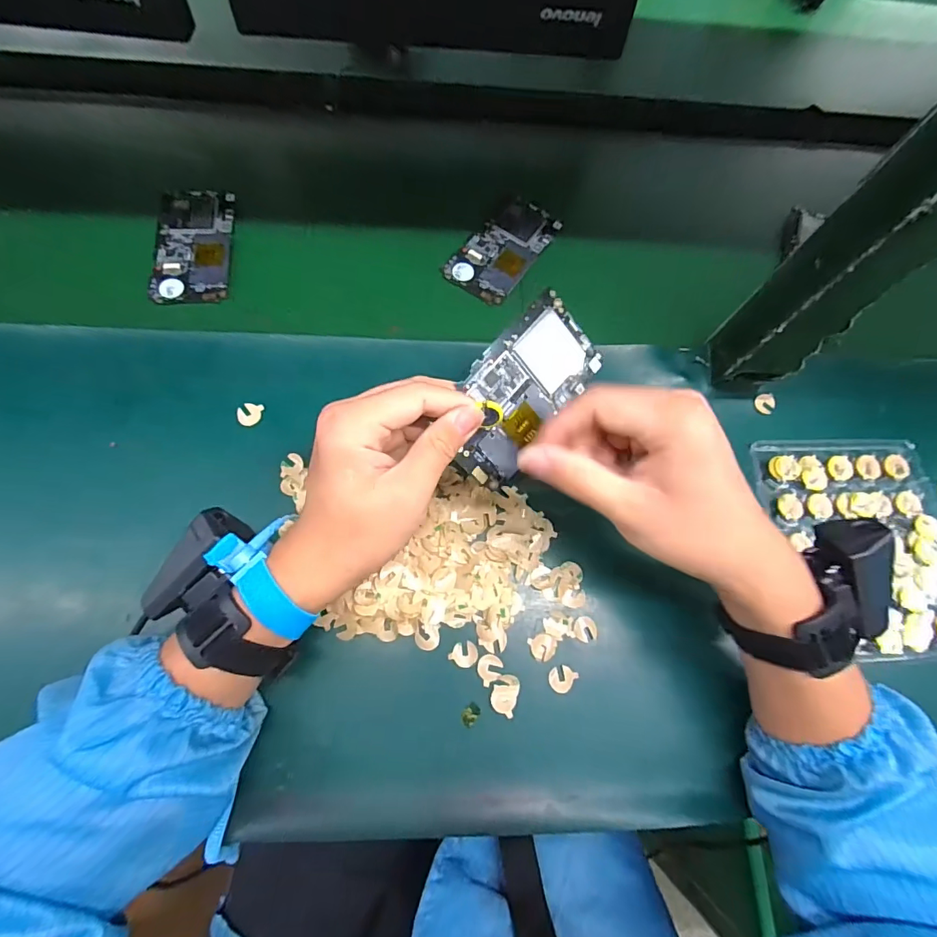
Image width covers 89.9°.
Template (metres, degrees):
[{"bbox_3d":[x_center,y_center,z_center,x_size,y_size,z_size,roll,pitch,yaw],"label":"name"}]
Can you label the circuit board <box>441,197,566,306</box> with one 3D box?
[{"bbox_3d":[0.035,-0.213,0.454,0.063,0.010,0.123,34,71,12],"label":"circuit board"}]

